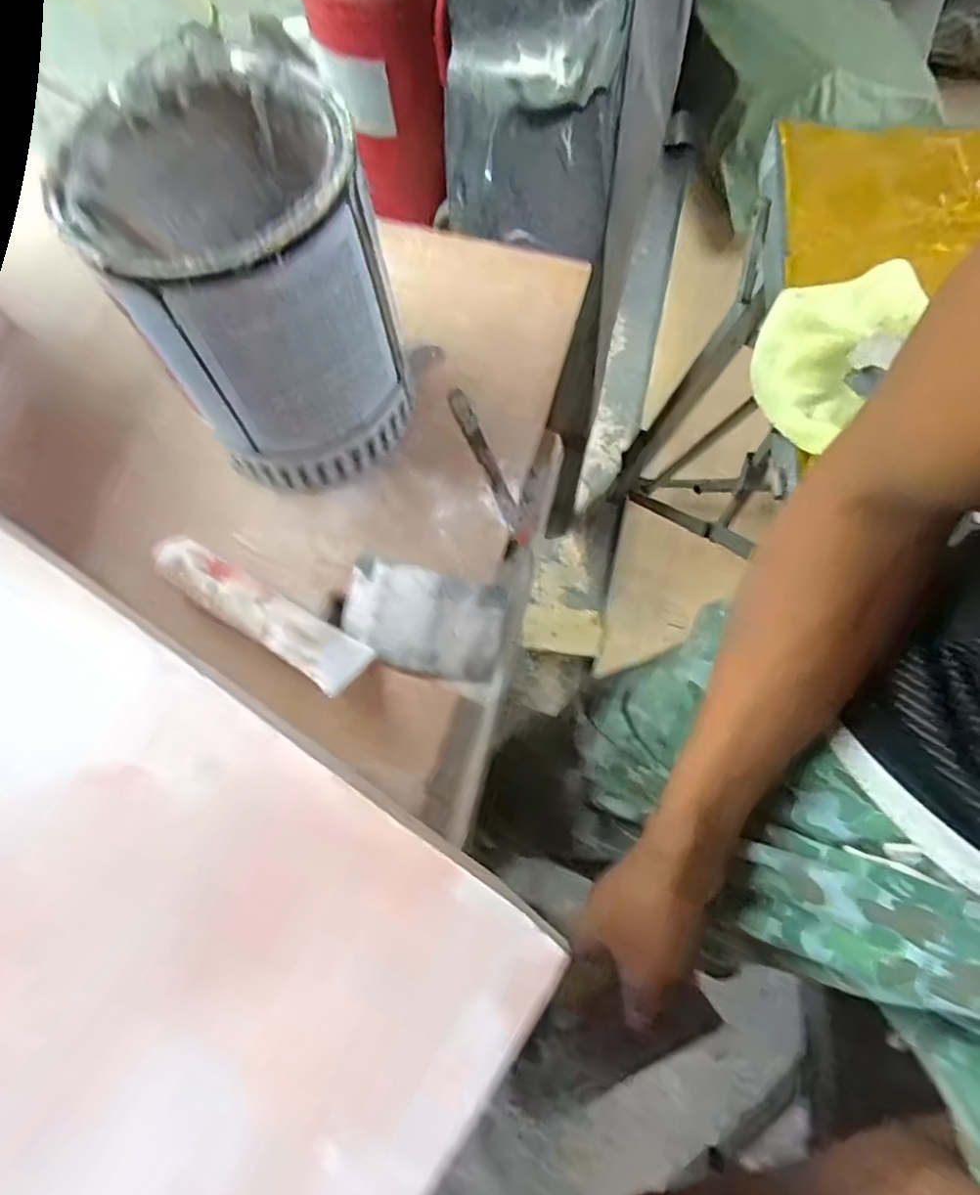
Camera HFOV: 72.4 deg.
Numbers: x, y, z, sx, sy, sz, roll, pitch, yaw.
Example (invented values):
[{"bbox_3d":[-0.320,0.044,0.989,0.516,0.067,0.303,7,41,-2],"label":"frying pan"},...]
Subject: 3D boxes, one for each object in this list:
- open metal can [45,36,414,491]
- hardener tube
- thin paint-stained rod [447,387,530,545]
[{"bbox_3d":[-0.150,-0.195,0.450,0.148,0.208,0.164,-20,69,-6],"label":"open metal can"},{"bbox_3d":[-0.158,0.008,0.461,0.165,0.034,0.040,32,72,13],"label":"hardener tube"},{"bbox_3d":[-0.003,-0.108,0.524,0.015,0.005,0.146,-21,70,-7],"label":"thin paint-stained rod"}]

